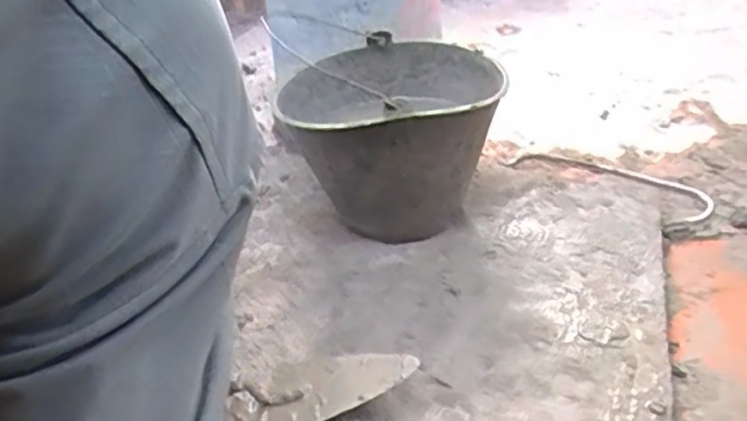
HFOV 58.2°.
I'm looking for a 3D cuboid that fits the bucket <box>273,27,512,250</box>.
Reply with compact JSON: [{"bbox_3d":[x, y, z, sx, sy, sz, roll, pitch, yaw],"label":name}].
[{"bbox_3d":[0.038,-0.085,0.844,0.233,0.189,0.222,1,37,9],"label":"bucket"}]

